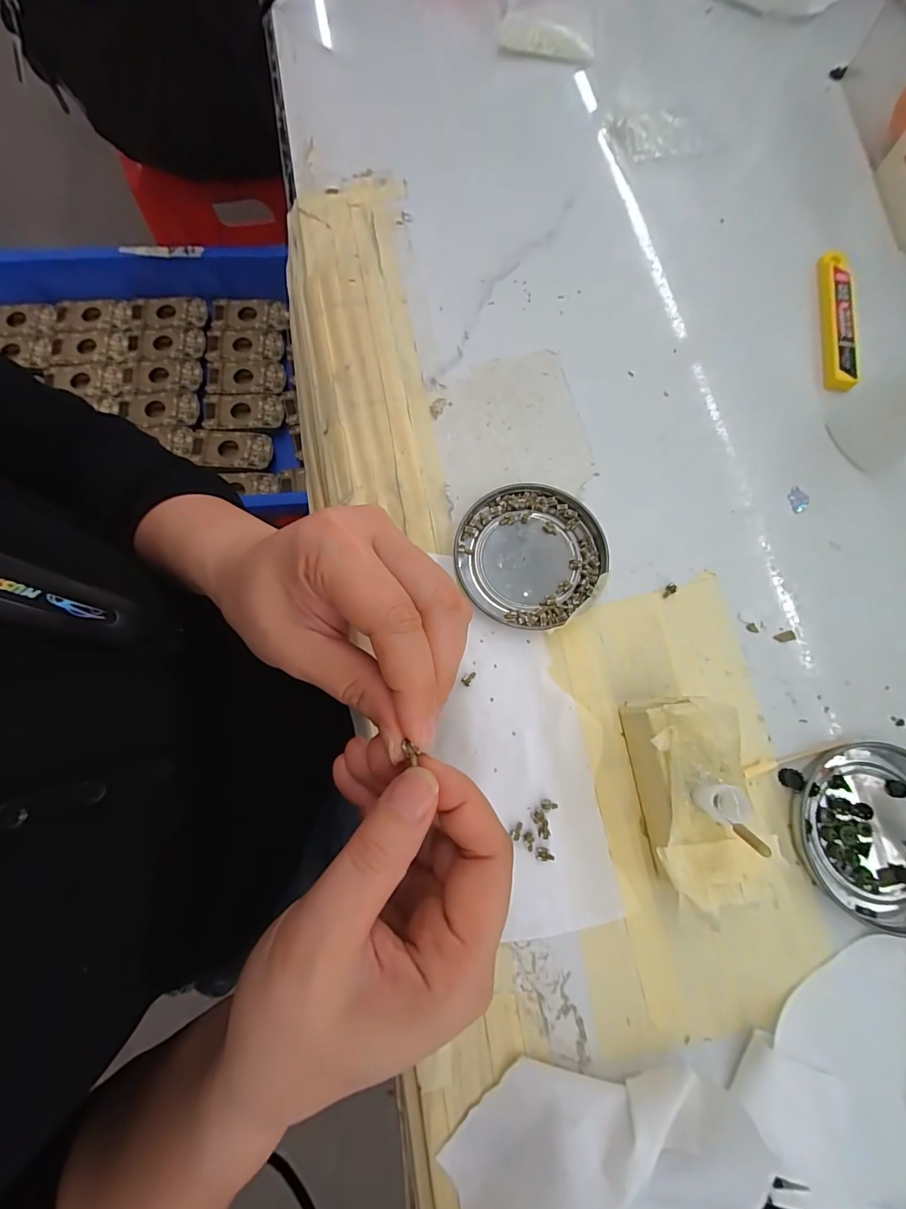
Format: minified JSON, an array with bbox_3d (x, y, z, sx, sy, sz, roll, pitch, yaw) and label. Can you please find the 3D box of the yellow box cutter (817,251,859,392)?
[{"bbox_3d":[0.241,-0.179,0.283,0.016,0.011,0.099,8,75,1],"label":"yellow box cutter"}]

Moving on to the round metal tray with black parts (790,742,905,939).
[{"bbox_3d":[0.203,0.106,0.211,0.080,0.008,0.076,0,75,-1],"label":"round metal tray with black parts"}]

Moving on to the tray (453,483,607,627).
[{"bbox_3d":[0.041,-0.027,0.242,0.078,0.010,0.076,0,75,-1],"label":"tray"}]

